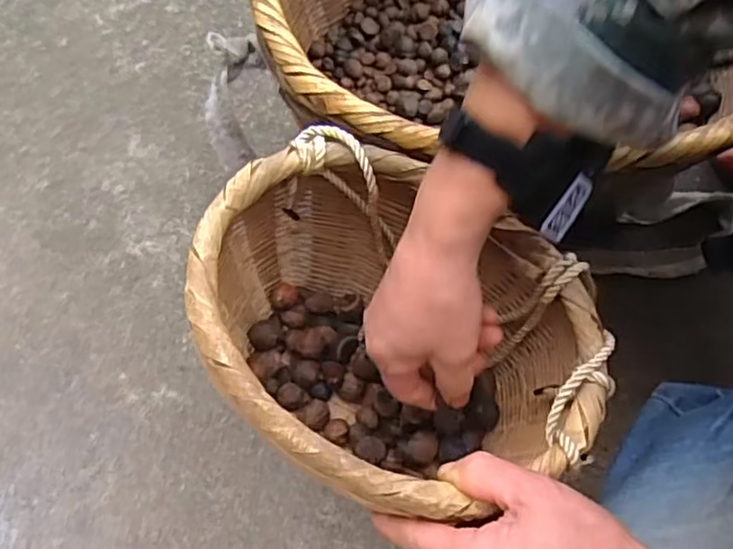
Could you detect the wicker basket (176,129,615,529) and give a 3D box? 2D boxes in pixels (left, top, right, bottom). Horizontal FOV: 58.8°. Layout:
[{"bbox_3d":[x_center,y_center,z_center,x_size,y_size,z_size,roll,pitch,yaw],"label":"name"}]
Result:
[{"bbox_3d":[0.018,0.039,0.428,0.240,0.179,0.181,37,76,12],"label":"wicker basket"}]

